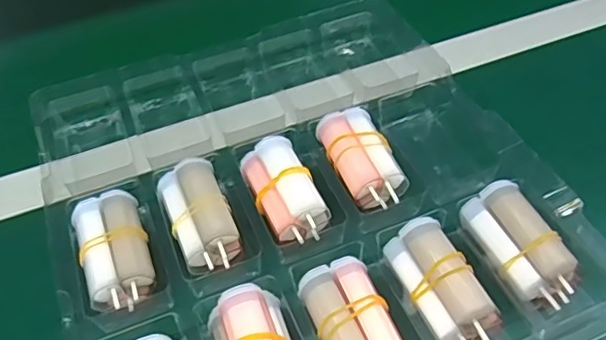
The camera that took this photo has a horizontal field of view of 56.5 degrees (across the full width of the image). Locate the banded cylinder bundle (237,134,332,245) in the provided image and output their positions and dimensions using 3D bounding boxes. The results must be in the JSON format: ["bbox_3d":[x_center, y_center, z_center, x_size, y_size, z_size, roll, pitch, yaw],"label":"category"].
[{"bbox_3d":[-0.012,0.015,0.342,0.033,0.035,0.067,-21,50,-14],"label":"banded cylinder bundle"}]

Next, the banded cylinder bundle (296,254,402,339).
[{"bbox_3d":[0.026,0.081,0.282,0.036,0.032,0.066,-20,50,-13],"label":"banded cylinder bundle"}]

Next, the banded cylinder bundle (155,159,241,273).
[{"bbox_3d":[-0.060,0.030,0.333,0.034,0.036,0.067,-20,50,-13],"label":"banded cylinder bundle"}]

